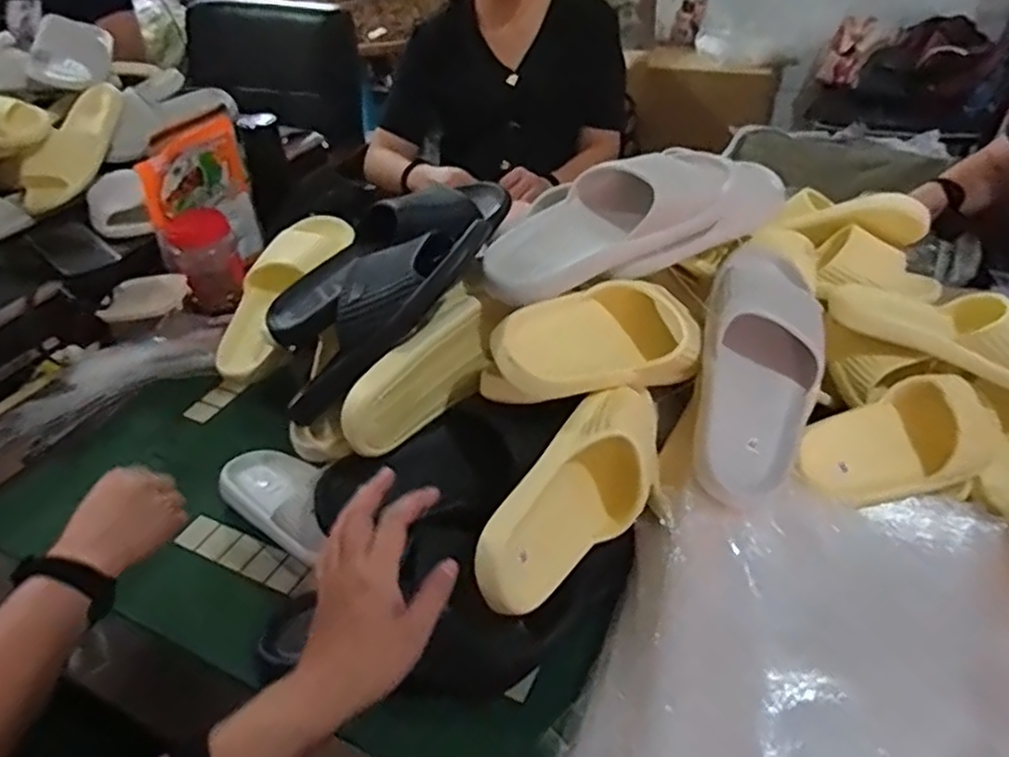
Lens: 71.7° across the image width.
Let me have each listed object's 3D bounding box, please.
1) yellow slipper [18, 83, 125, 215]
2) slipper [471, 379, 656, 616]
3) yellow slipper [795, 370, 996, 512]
[{"bbox_3d":[-0.682,-0.374,1.115,0.096,0.066,0.257,13,69,19],"label":"yellow slipper"},{"bbox_3d":[0.062,0.099,0.580,0.075,0.105,0.239,-6,30,47],"label":"slipper"},{"bbox_3d":[0.372,0.055,0.656,0.218,0.076,0.076,-12,40,-10],"label":"yellow slipper"}]

